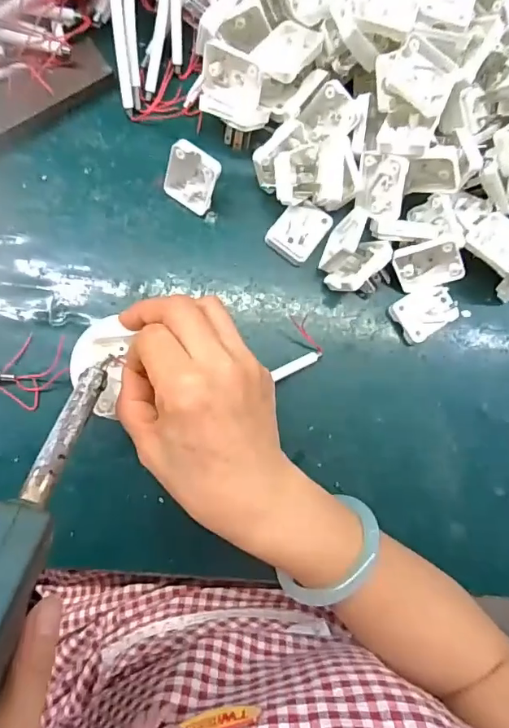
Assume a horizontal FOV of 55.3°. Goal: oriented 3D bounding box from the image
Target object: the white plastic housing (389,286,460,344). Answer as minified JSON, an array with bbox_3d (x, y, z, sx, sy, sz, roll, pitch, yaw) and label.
[{"bbox_3d":[0.137,-0.041,0.392,0.046,0.013,0.037,-29,88,5],"label":"white plastic housing"}]

